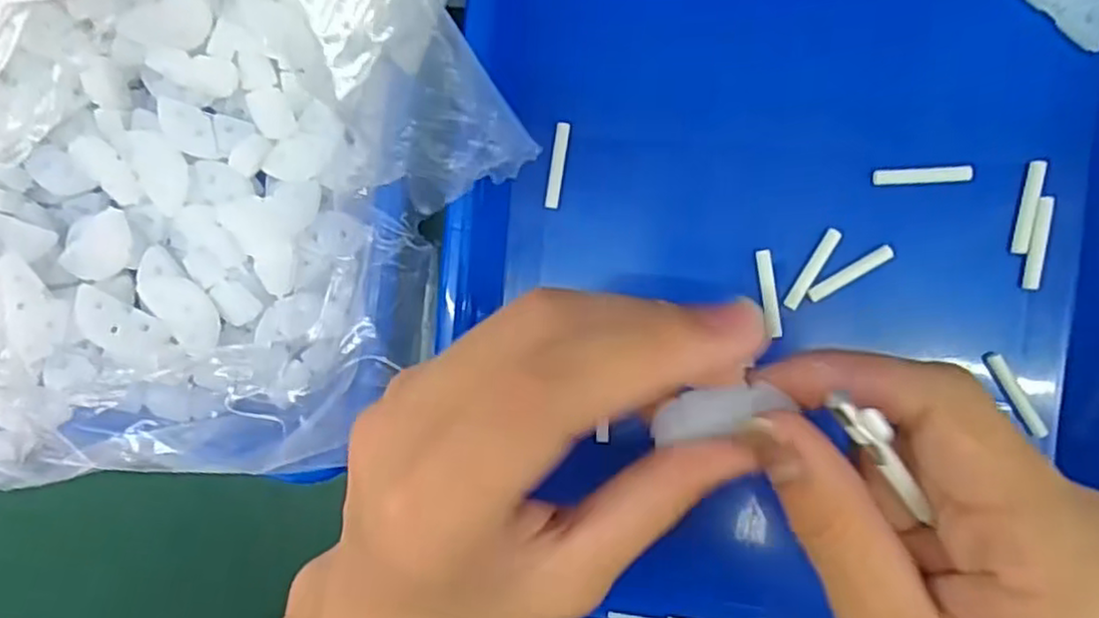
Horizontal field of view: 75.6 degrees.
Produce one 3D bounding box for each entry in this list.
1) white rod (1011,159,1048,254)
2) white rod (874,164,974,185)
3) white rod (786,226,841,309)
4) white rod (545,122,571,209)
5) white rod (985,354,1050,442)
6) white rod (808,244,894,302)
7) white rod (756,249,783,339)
[{"bbox_3d":[0.176,-0.037,0.259,0.006,0.004,0.033,10,92,8],"label":"white rod"},{"bbox_3d":[0.139,-0.050,0.263,0.033,0.004,0.006,-1,90,8],"label":"white rod"},{"bbox_3d":[0.100,-0.015,0.268,0.005,0.004,0.034,31,94,7],"label":"white rod"},{"bbox_3d":[0.003,-0.057,0.283,0.006,0.004,0.034,9,91,8],"label":"white rod"},{"bbox_3d":[0.172,0.032,0.261,0.006,0.005,0.034,-31,86,7],"label":"white rod"},{"bbox_3d":[0.114,-0.013,0.266,0.034,0.004,0.006,-32,86,7],"label":"white rod"},{"bbox_3d":[0.084,-0.006,0.271,0.006,0.004,0.033,-8,89,8],"label":"white rod"}]

